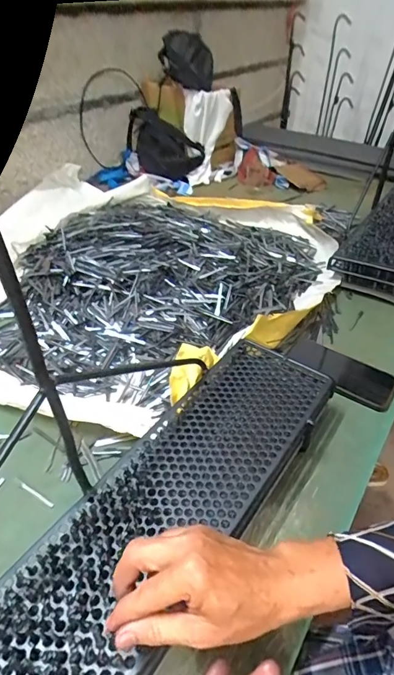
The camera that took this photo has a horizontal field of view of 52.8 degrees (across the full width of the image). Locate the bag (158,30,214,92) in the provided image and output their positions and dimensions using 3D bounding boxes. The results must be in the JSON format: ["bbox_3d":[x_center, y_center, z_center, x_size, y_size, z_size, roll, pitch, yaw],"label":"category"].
[{"bbox_3d":[-0.026,-0.811,1.165,0.146,0.131,0.064,26,46,26],"label":"bag"}]

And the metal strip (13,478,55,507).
[{"bbox_3d":[-0.198,0.187,0.480,0.069,0.004,0.006,23,45,24],"label":"metal strip"}]

